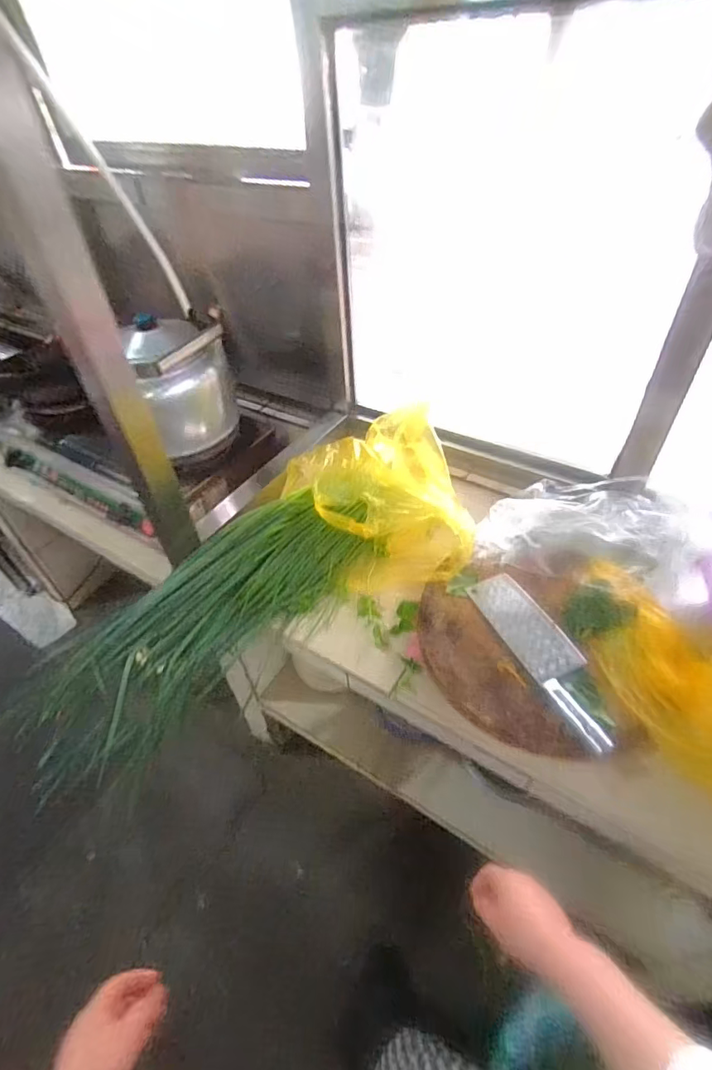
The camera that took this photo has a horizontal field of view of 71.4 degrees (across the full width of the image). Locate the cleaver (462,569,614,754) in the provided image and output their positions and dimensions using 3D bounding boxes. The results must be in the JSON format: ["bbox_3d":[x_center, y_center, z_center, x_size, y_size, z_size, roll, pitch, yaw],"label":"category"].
[{"bbox_3d":[0.279,0.166,0.728,0.084,0.024,0.297,-19,47,-13],"label":"cleaver"}]

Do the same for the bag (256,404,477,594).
[{"bbox_3d":[0.022,-0.064,0.942,0.350,0.163,0.381,-11,45,-5],"label":"bag"}]

